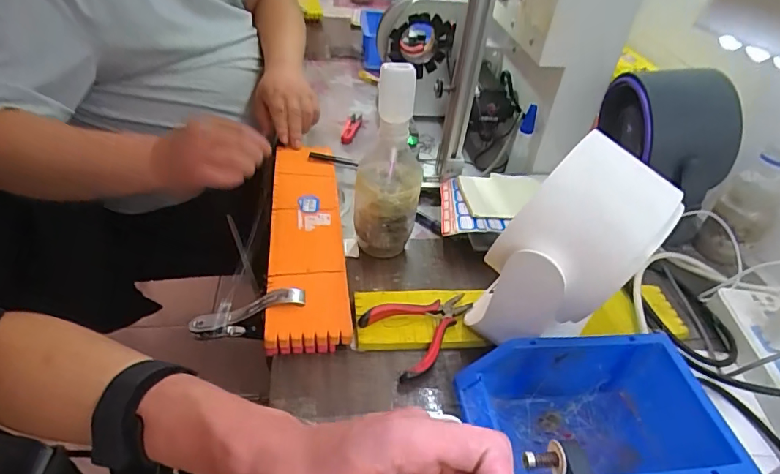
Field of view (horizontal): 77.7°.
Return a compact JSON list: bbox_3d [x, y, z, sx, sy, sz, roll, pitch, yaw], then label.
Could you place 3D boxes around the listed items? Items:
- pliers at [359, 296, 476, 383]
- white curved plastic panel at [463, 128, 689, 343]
[{"bbox_3d":[0.035,0.083,0.480,0.108,0.014,0.074,-24,49,-32],"label":"pliers"},{"bbox_3d":[0.143,0.028,0.418,0.116,0.205,0.093,34,47,28],"label":"white curved plastic panel"}]

